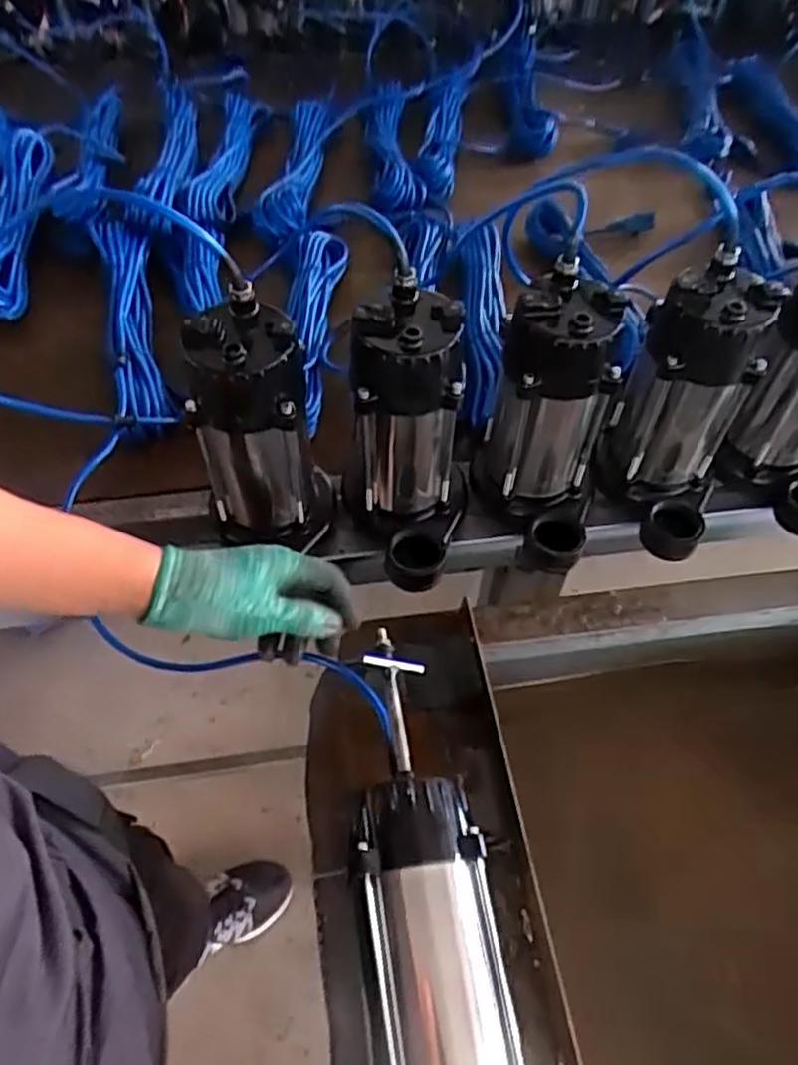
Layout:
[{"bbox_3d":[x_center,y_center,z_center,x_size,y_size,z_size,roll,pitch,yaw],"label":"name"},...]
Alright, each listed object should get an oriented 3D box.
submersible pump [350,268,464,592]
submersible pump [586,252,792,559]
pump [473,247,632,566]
[{"bbox_3d":[0.008,-0.072,0.648,0.109,0.223,0.146,4,54,1],"label":"submersible pump"},{"bbox_3d":[0.262,-0.116,0.687,0.115,0.248,0.147,32,61,32],"label":"submersible pump"},{"bbox_3d":[0.132,-0.091,0.671,0.117,0.233,0.141,12,55,7],"label":"pump"}]

